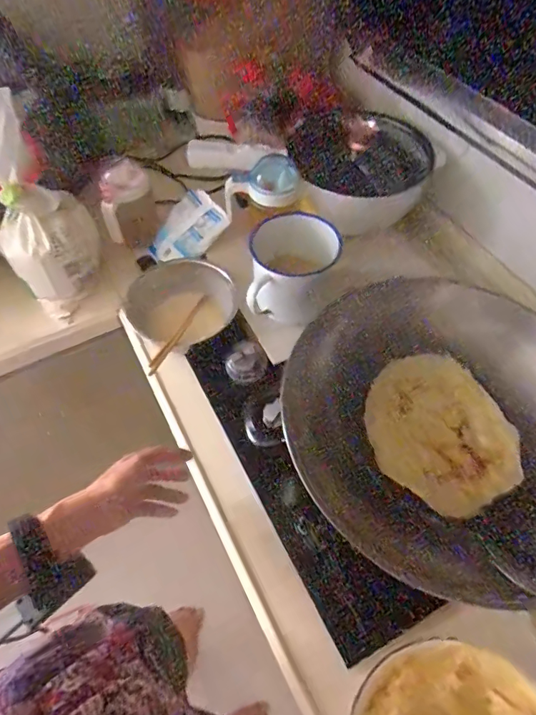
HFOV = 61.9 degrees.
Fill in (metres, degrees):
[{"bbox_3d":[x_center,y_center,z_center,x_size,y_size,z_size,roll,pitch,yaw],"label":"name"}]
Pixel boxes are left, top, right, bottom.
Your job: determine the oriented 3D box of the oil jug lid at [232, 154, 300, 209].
[{"bbox_3d":[0.000,-0.263,0.672,0.097,0.069,0.028,-11,58,-7],"label":"oil jug lid"}]

